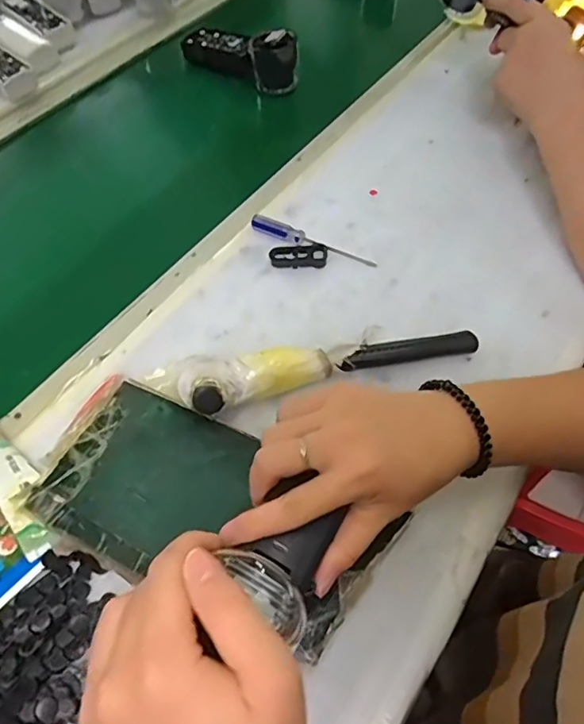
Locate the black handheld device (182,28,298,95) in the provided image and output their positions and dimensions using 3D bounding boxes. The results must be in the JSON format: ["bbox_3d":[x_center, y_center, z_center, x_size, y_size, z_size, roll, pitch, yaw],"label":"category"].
[{"bbox_3d":[-0.068,-0.387,0.651,0.162,0.052,0.047,34,64,24],"label":"black handheld device"}]

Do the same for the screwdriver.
[{"bbox_3d":[0.017,-0.108,0.475,0.120,0.011,0.015,23,60,18],"label":"screwdriver"}]

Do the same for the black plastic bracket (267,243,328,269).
[{"bbox_3d":[0.006,-0.095,0.469,0.050,0.012,0.024,-1,56,3],"label":"black plastic bracket"}]

